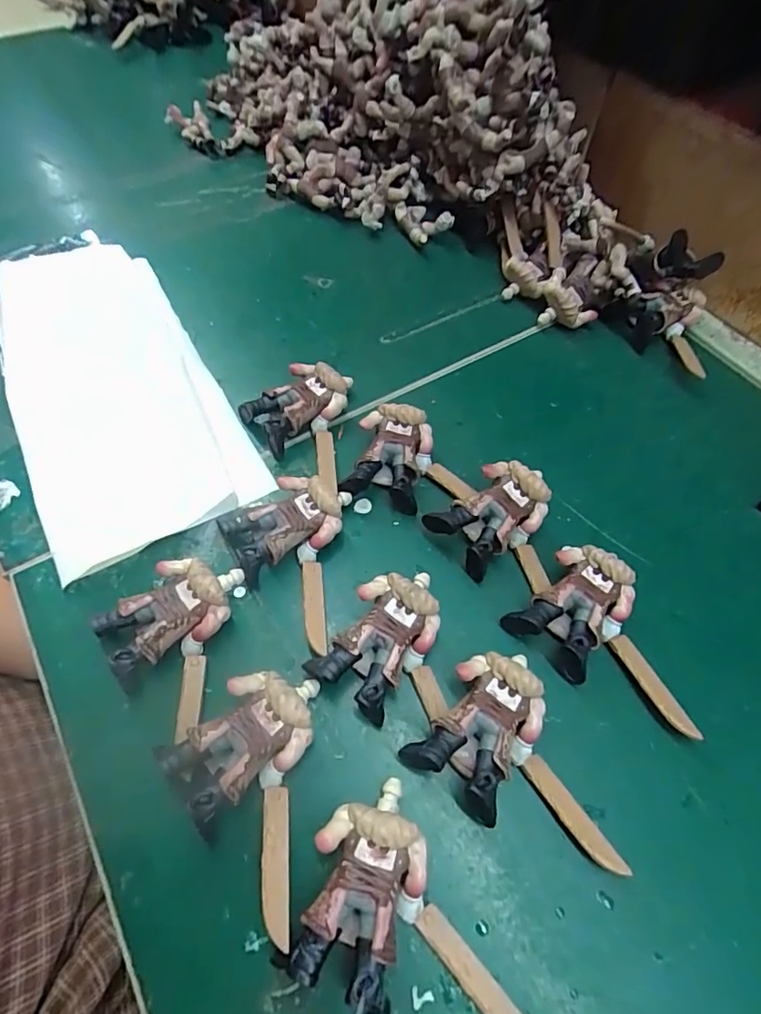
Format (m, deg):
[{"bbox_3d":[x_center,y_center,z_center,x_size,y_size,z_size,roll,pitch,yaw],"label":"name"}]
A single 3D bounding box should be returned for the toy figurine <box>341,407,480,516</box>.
[{"bbox_3d":[0.017,-0.022,0.255,0.060,0.025,0.047,12,59,6],"label":"toy figurine"}]

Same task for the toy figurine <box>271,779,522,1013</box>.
[{"bbox_3d":[0.001,0.138,0.160,0.054,0.022,0.076,-27,63,-17],"label":"toy figurine"}]

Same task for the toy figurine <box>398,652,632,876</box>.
[{"bbox_3d":[0.055,0.094,0.188,0.077,0.022,0.051,34,64,17],"label":"toy figurine"}]

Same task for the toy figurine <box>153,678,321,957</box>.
[{"bbox_3d":[-0.051,0.100,0.181,0.048,0.022,0.077,4,59,1],"label":"toy figurine"}]

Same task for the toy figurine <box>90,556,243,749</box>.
[{"bbox_3d":[-0.089,0.051,0.208,0.046,0.023,0.064,11,59,5],"label":"toy figurine"}]

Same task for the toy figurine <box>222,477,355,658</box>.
[{"bbox_3d":[-0.045,0.023,0.228,0.053,0.022,0.074,7,59,3],"label":"toy figurine"}]

